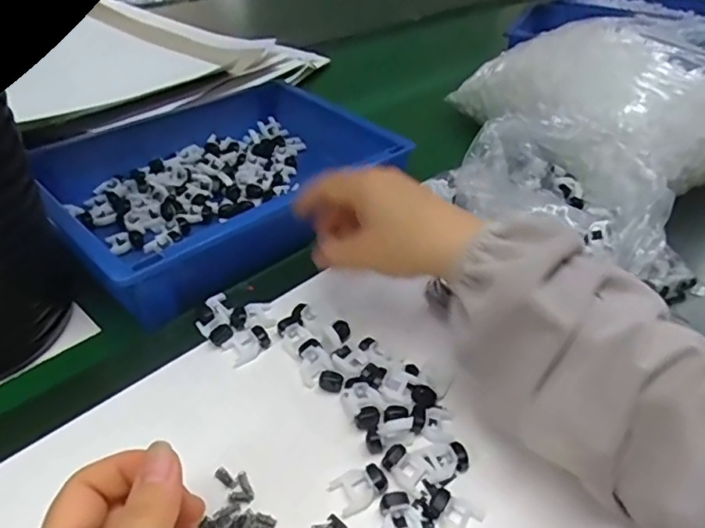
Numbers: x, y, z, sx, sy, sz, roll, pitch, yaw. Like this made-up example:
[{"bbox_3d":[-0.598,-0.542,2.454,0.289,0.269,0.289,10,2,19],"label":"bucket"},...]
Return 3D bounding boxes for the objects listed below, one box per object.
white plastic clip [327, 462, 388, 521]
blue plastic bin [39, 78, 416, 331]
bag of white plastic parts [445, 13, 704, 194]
[{"bbox_3d":[0.004,0.127,0.319,0.030,0.010,0.021,-15,43,-22],"label":"white plastic clip"},{"bbox_3d":[-0.123,-0.085,0.529,0.219,0.054,0.307,34,47,31],"label":"blue plastic bin"},{"bbox_3d":[0.364,-0.211,0.649,0.375,0.117,0.280,-9,41,-15],"label":"bag of white plastic parts"}]

